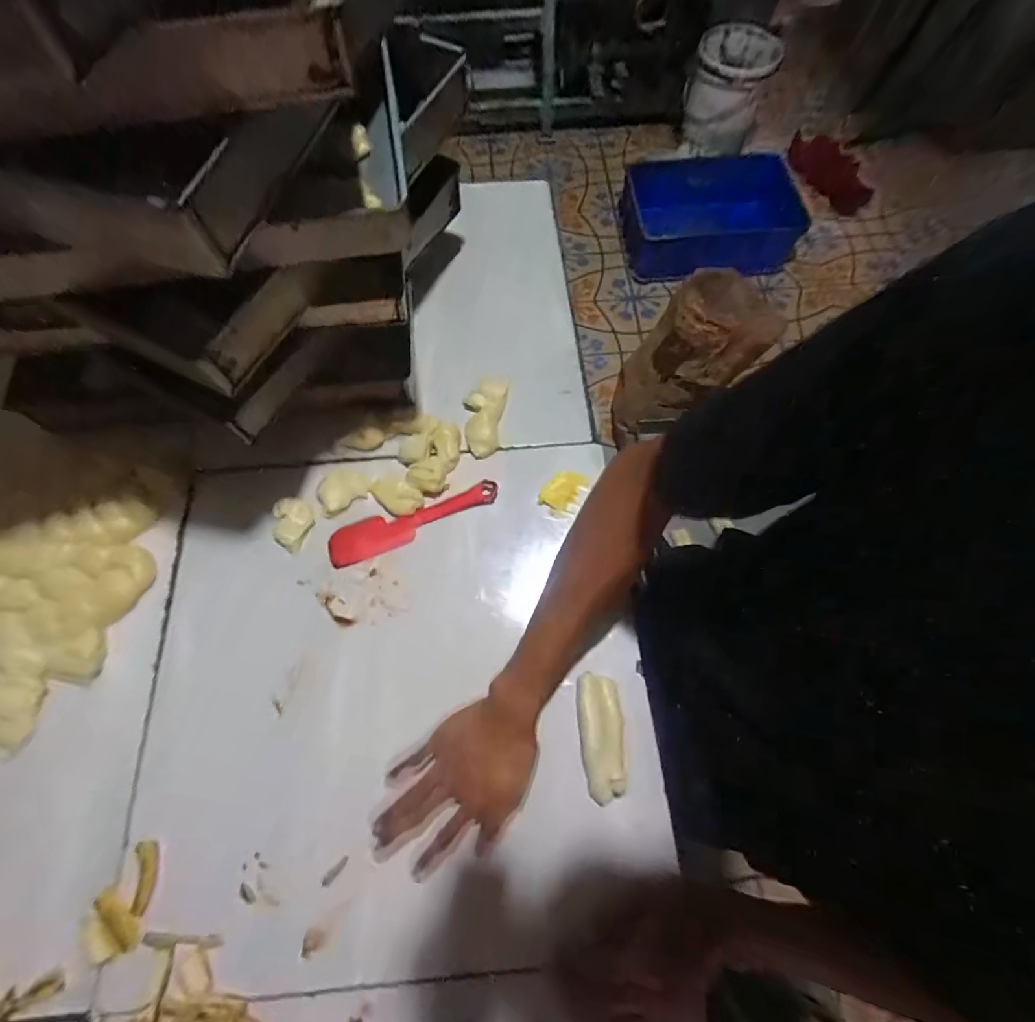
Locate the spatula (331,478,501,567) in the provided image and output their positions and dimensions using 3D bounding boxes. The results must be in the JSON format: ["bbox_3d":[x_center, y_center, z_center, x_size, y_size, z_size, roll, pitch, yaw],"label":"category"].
[{"bbox_3d":[-0.117,0.011,0.545,0.196,0.011,0.044,-19,68,-9],"label":"spatula"}]

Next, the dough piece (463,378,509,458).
[{"bbox_3d":[-0.042,-0.121,0.587,0.049,0.018,0.109,9,67,3],"label":"dough piece"}]

